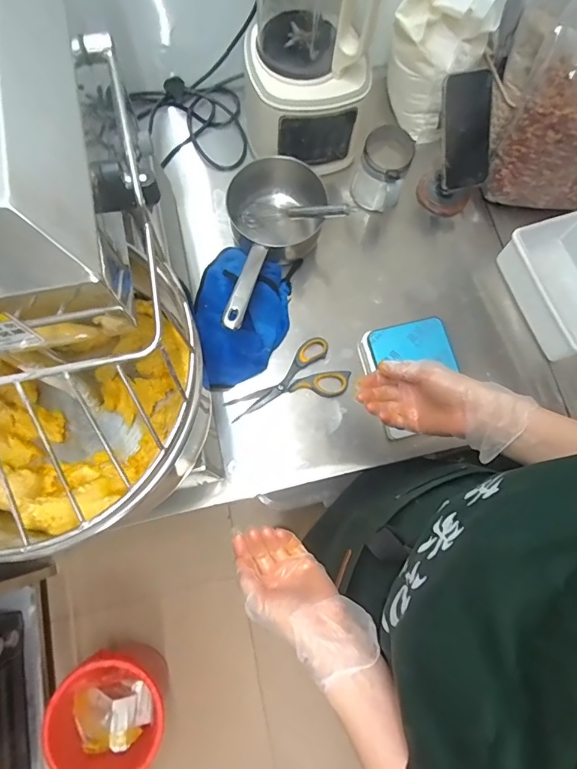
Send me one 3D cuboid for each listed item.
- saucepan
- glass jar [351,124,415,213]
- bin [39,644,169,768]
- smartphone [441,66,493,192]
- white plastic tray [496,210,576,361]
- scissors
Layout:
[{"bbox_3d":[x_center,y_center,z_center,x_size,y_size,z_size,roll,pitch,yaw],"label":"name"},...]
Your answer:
[{"bbox_3d":[-0.042,-0.212,0.688,0.134,0.119,0.297,19,64,5],"label":"saucepan"},{"bbox_3d":[0.155,-0.351,0.740,0.084,0.110,0.099,25,78,6],"label":"glass jar"},{"bbox_3d":[-0.435,0.835,1.155,0.269,0.279,0.272,37,80,8],"label":"bin"},{"bbox_3d":[0.279,-0.396,0.691,0.068,0.157,0.016,-4,33,8],"label":"smartphone"},{"bbox_3d":[0.452,-0.162,0.719,0.139,0.086,0.226,-20,77,-4],"label":"white plastic tray"},{"bbox_3d":[0.002,0.010,0.692,0.186,0.013,0.096,-35,79,-7],"label":"scissors"}]

